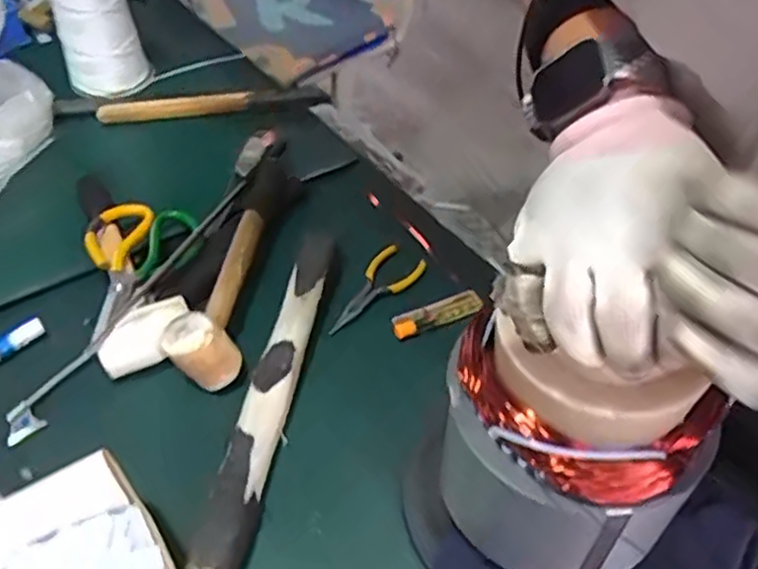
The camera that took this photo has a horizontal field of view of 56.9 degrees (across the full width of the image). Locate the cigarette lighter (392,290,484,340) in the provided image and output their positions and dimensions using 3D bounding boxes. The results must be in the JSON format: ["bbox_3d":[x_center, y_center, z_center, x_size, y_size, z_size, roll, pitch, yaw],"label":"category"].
[{"bbox_3d":[0.052,0.025,0.628,0.087,0.009,0.022,-19,51,-16],"label":"cigarette lighter"}]

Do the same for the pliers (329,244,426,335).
[{"bbox_3d":[-0.006,0.006,0.648,0.046,0.005,0.119,29,54,24],"label":"pliers"}]

